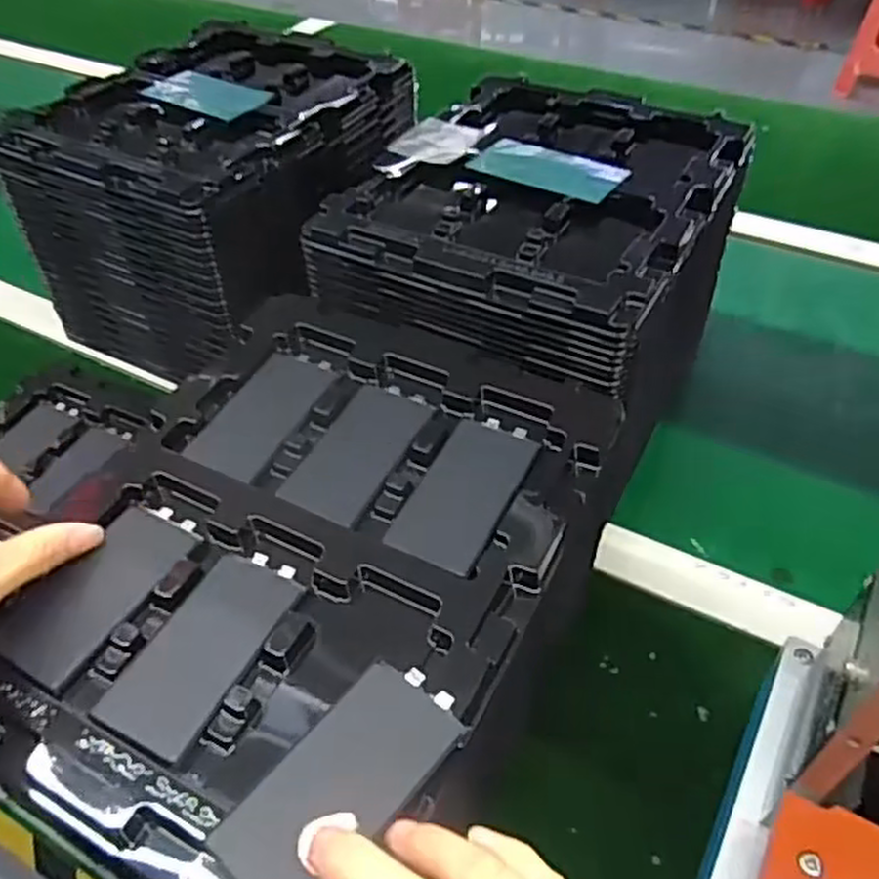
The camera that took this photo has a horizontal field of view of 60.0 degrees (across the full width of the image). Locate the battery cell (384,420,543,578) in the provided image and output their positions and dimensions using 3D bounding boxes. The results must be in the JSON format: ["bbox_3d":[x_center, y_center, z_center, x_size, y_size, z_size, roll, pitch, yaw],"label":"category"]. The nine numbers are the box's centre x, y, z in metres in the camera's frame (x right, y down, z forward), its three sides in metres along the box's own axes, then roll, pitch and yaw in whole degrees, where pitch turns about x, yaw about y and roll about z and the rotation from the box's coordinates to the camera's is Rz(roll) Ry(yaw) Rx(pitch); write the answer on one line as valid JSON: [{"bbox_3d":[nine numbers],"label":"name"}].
[{"bbox_3d":[0.013,0.025,0.357,0.044,0.005,0.084,20,52,20],"label":"battery cell"}]

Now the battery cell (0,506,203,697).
[{"bbox_3d":[-0.147,0.064,0.327,0.047,0.009,0.083,23,53,22],"label":"battery cell"}]

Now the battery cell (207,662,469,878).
[{"bbox_3d":[-0.034,0.118,0.264,0.044,0.004,0.085,35,55,29],"label":"battery cell"}]

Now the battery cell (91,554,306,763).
[{"bbox_3d":[-0.095,0.084,0.312,0.044,0.005,0.089,19,51,19],"label":"battery cell"}]

